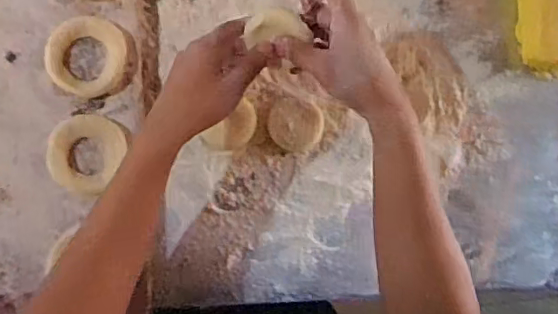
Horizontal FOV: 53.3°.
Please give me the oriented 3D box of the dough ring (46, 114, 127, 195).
[{"bbox_3d":[-0.200,-0.005,0.574,0.070,0.010,0.078,33,83,-6],"label":"dough ring"}]

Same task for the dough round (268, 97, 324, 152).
[{"bbox_3d":[0.019,-0.037,0.628,0.061,0.005,0.059,0,87,-9],"label":"dough round"}]

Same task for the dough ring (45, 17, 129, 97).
[{"bbox_3d":[-0.199,-0.104,0.576,0.078,0.012,0.080,0,87,-9],"label":"dough ring"}]

